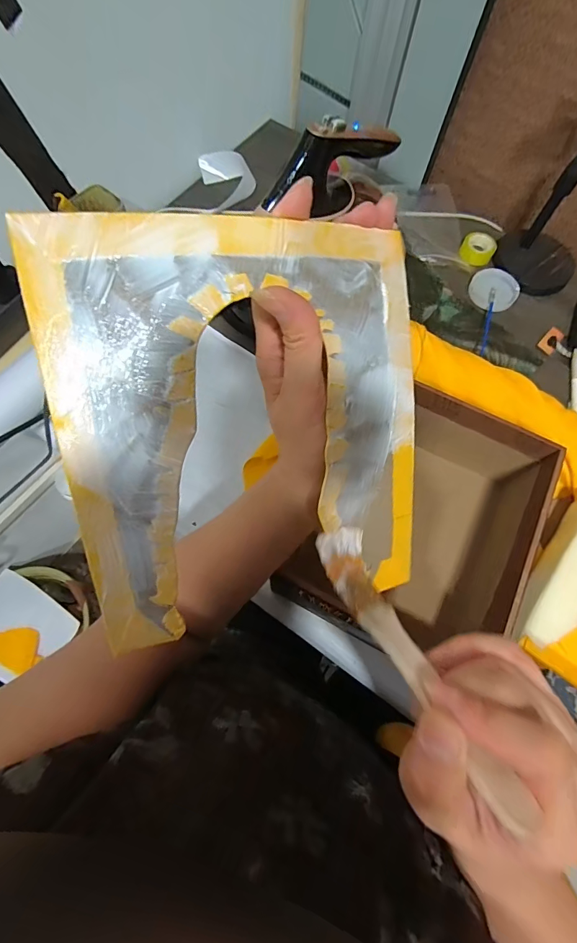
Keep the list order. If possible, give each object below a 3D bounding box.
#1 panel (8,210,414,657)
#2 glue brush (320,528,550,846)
[{"bbox_3d":[-0.014,-0.017,0.208,0.180,0.014,0.199,-8,104,-16],"label":"panel"},{"bbox_3d":[0.055,0.081,0.187,0.027,0.018,0.135,-25,48,-10],"label":"glue brush"}]

